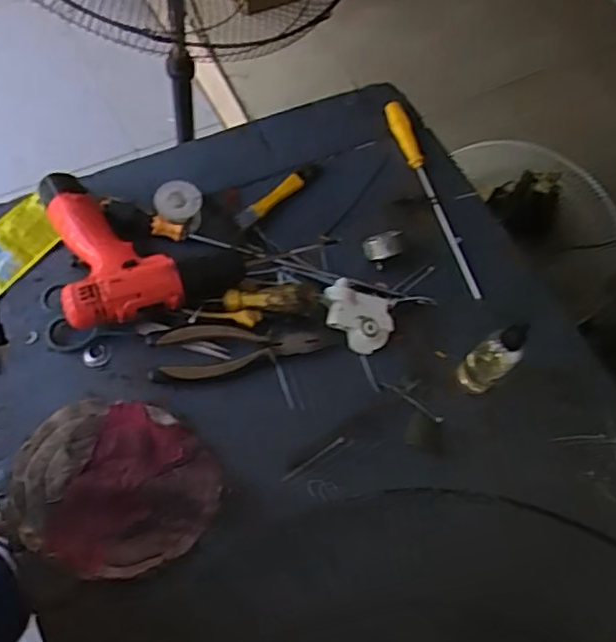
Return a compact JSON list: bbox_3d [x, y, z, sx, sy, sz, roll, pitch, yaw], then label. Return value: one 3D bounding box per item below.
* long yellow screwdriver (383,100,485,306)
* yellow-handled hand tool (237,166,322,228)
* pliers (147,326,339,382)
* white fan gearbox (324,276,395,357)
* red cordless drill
[{"bbox_3d":[0.160,-0.160,0.804,0.027,0.021,0.289,-15,68,-15],"label":"long yellow screwdriver"},{"bbox_3d":[-0.034,-0.154,0.771,0.020,0.020,0.136,43,71,14],"label":"yellow-handled hand tool"},{"bbox_3d":[-0.067,0.027,0.671,0.194,0.026,0.052,-7,66,-11],"label":"pliers"},{"bbox_3d":[0.056,-0.008,0.703,0.081,0.029,0.061,40,66,11],"label":"white fan gearbox"},{"bbox_3d":[-0.183,-0.095,0.690,0.186,0.068,0.195,-17,68,-15],"label":"red cordless drill"}]

